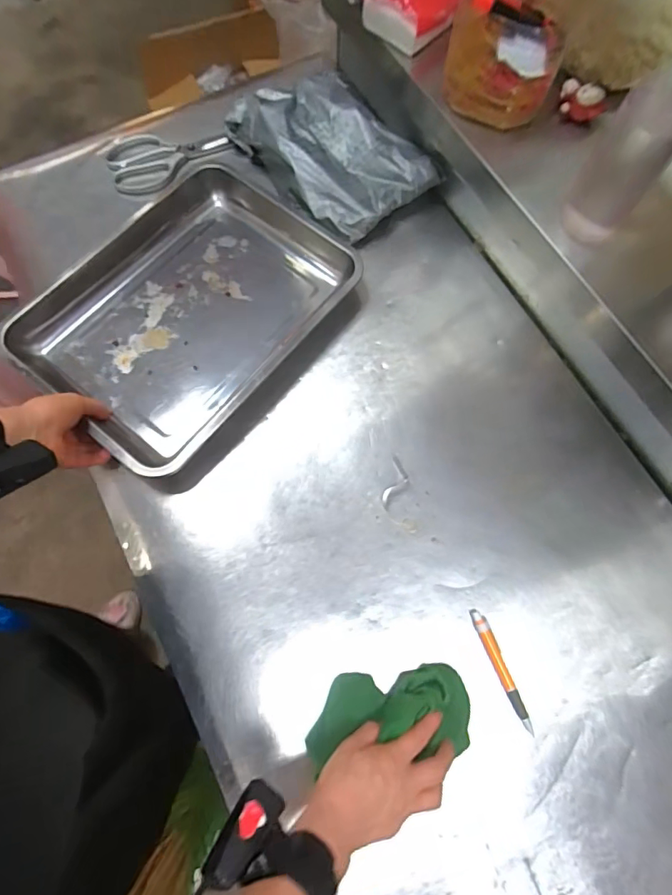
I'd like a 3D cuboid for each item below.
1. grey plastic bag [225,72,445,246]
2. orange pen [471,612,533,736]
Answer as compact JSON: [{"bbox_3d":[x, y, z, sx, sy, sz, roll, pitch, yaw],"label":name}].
[{"bbox_3d":[-0.007,-0.424,0.675,0.171,0.079,0.259,-38,77,-12],"label":"grey plastic bag"},{"bbox_3d":[0.180,0.241,0.511,0.016,0.013,0.132,-23,75,-8],"label":"orange pen"}]

